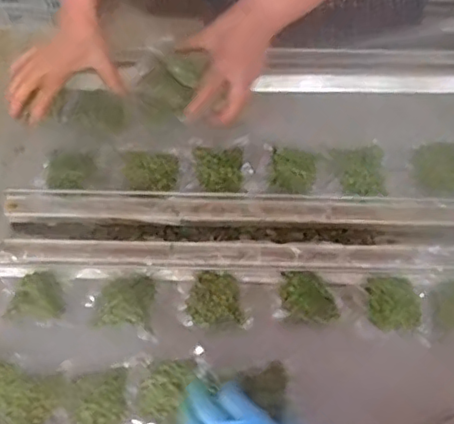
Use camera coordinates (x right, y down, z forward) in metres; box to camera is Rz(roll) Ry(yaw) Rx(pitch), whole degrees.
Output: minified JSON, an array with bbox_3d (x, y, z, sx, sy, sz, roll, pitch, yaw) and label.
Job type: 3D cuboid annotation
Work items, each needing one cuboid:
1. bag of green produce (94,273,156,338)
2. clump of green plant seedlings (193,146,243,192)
[{"bbox_3d":[-0.108,0.102,0.683,0.071,0.038,0.066,15,63,9],"label":"bag of green produce"},{"bbox_3d":[-0.011,-0.056,0.773,0.059,0.015,0.059,-3,61,0],"label":"clump of green plant seedlings"}]

